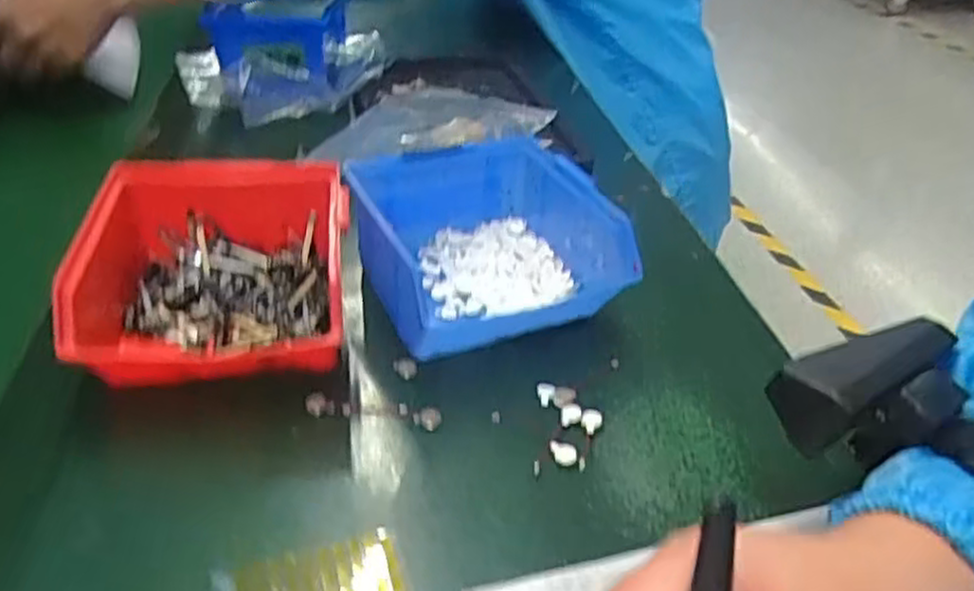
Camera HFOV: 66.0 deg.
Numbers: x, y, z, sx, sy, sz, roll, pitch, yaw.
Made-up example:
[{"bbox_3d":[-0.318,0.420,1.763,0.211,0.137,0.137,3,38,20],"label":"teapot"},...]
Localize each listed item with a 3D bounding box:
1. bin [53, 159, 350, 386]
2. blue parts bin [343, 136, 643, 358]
[{"bbox_3d":[-0.141,-0.007,0.382,0.137,0.073,0.134,-3,32,-11],"label":"bin"},{"bbox_3d":[-0.003,-0.029,0.419,0.122,0.066,0.127,-10,34,-21],"label":"blue parts bin"}]

